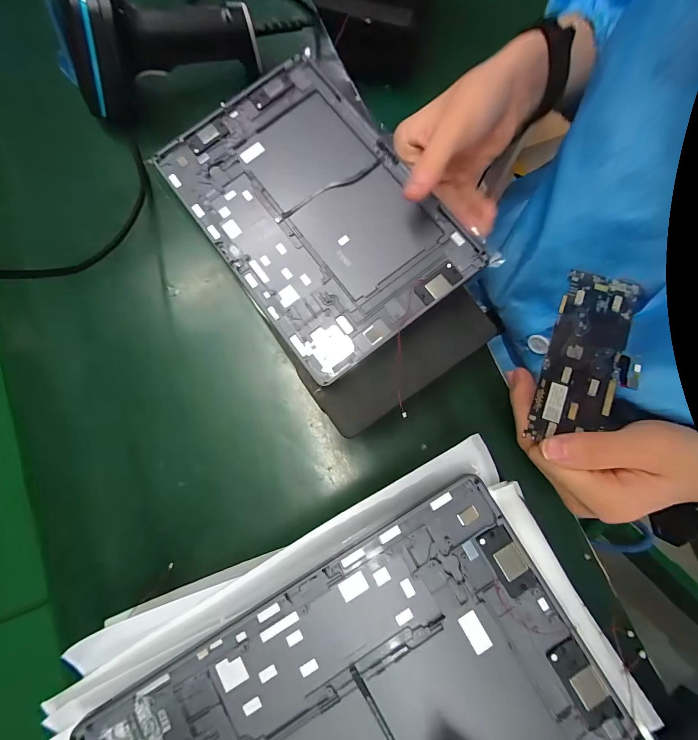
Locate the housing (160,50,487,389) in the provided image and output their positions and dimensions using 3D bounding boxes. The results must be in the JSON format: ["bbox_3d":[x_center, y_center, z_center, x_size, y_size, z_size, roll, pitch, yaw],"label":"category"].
[{"bbox_3d":[-0.030,-0.135,0.277,0.165,0.009,0.250,-36,81,-3],"label":"housing"}]

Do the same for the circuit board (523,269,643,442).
[{"bbox_3d":[0.161,-0.008,0.217,0.055,0.007,0.117,22,81,6],"label":"circuit board"}]

